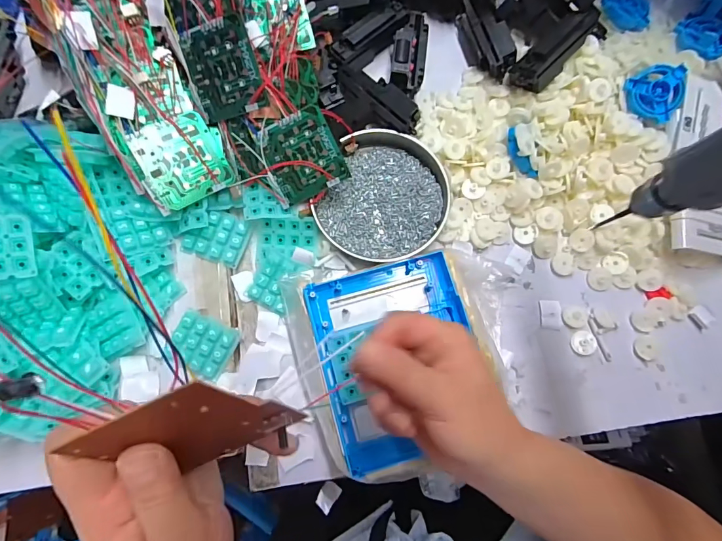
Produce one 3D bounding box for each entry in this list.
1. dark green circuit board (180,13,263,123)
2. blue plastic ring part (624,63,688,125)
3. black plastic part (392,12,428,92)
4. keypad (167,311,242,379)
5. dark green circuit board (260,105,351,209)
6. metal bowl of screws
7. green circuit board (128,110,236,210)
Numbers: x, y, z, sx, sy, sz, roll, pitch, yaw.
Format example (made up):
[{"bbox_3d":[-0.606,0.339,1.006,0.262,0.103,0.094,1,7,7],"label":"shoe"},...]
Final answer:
[{"bbox_3d":[-0.118,-0.172,0.337,0.064,0.004,0.071,-5,116,20],"label":"dark green circuit board"},{"bbox_3d":[0.293,-0.173,0.386,0.053,0.019,0.052,-14,98,15],"label":"blue plastic ring part"},{"bbox_3d":[0.053,-0.239,0.418,0.036,0.019,0.089,7,79,0],"label":"black plastic part"},{"bbox_3d":[-0.145,0.068,0.356,0.054,0.007,0.050,25,74,2],"label":"keypad"},{"bbox_3d":[-0.055,-0.106,0.365,0.069,0.004,0.071,-24,108,9],"label":"dark green circuit board"},{"bbox_3d":[0.026,-0.073,0.400,0.118,0.028,0.132,24,79,3],"label":"metal bowl of screws"},{"bbox_3d":[-0.161,-0.099,0.354,0.067,0.004,0.071,-33,105,-20],"label":"green circuit board"}]

